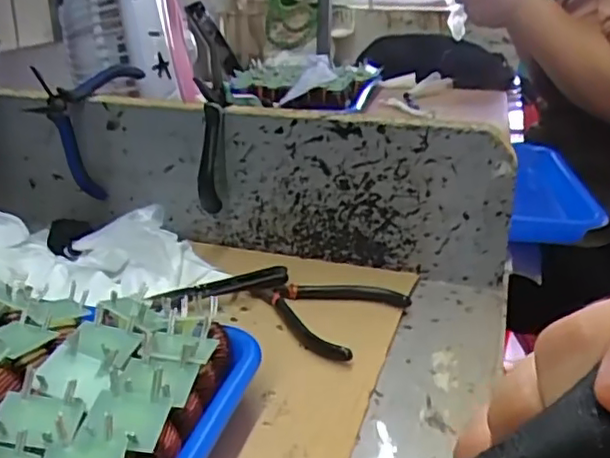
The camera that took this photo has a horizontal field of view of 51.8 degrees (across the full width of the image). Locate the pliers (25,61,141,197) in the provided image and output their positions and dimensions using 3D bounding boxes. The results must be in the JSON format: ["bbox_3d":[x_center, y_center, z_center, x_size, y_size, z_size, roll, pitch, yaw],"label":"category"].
[{"bbox_3d":[-0.194,-0.094,0.538,0.091,0.120,0.030,19,7,-44],"label":"pliers"}]

